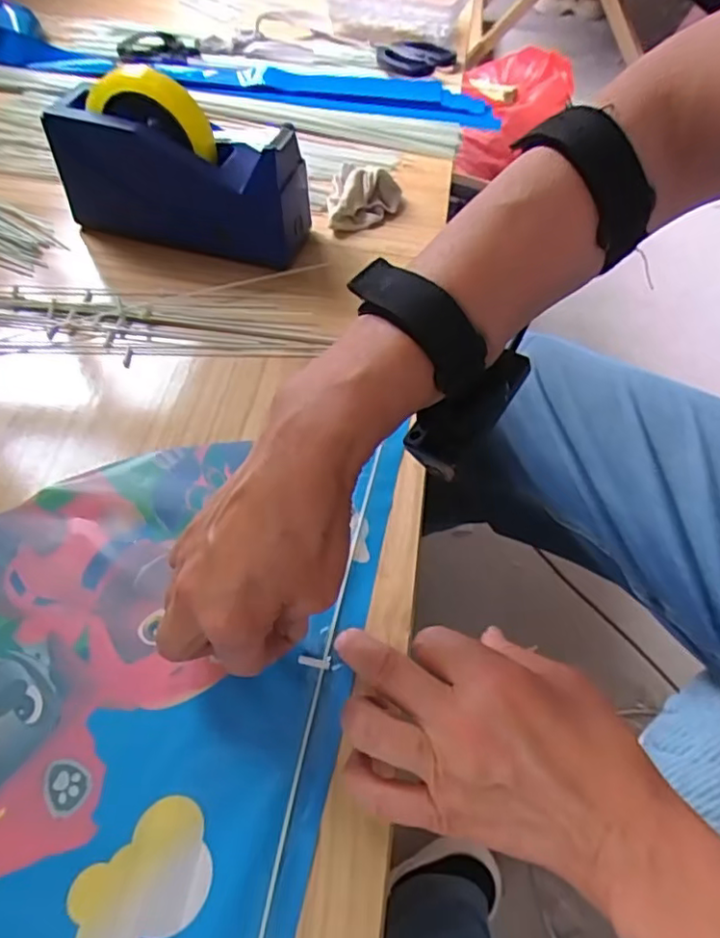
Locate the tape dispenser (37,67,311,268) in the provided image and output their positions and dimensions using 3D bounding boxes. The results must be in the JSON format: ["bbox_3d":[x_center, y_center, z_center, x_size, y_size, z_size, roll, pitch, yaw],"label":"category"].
[{"bbox_3d":[-0.146,-0.248,0.502,0.204,0.116,0.062,14,56,6],"label":"tape dispenser"}]

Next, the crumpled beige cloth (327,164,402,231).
[{"bbox_3d":[0.005,-0.252,0.565,0.066,0.035,0.065,3,55,-1],"label":"crumpled beige cloth"}]

